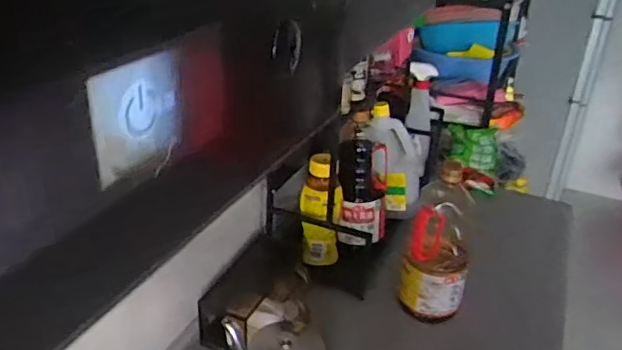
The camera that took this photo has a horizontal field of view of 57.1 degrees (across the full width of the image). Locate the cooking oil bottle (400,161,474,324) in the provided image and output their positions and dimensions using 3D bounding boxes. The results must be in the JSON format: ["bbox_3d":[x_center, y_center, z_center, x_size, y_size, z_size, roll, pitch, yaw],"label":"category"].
[{"bbox_3d":[0.223,0.108,0.980,0.106,0.288,0.107,12,30,15],"label":"cooking oil bottle"}]

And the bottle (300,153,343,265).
[{"bbox_3d":[0.021,0.072,1.077,0.078,0.244,0.061,2,29,-2],"label":"bottle"}]

